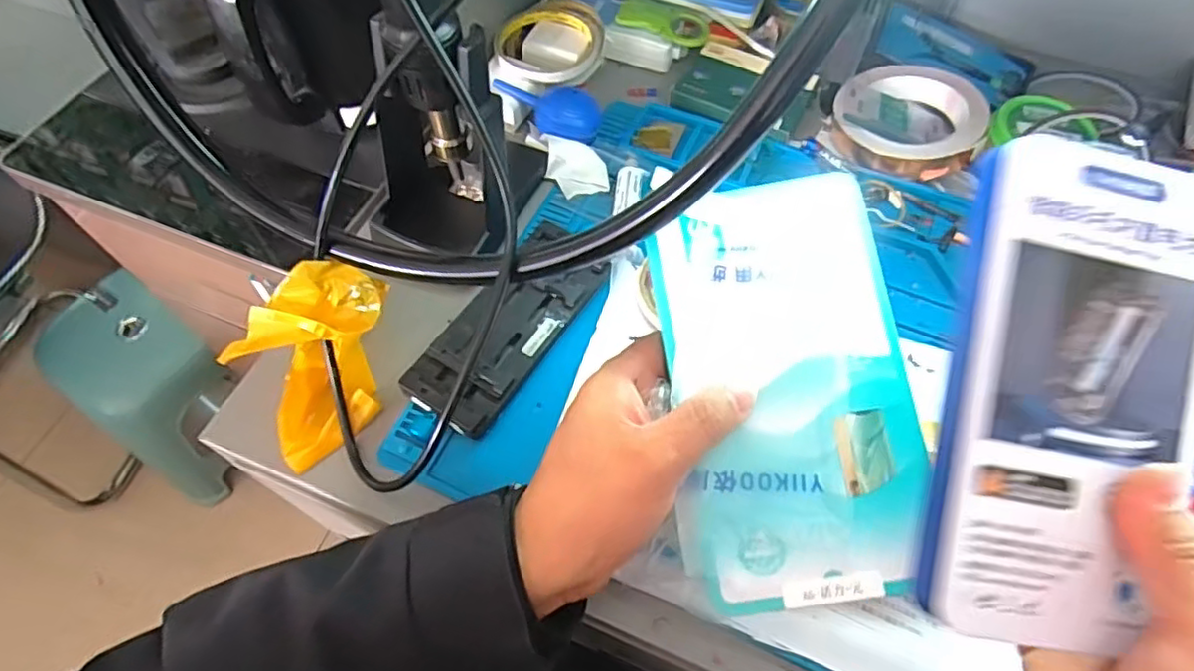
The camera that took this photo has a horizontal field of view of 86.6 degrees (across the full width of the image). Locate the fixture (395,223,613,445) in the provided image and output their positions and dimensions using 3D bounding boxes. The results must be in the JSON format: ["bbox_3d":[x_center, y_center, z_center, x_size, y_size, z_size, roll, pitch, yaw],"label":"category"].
[{"bbox_3d":[-0.055,-0.006,0.412,0.059,0.025,0.148,32,64,16],"label":"fixture"}]

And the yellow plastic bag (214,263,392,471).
[{"bbox_3d":[-0.157,0.014,0.361,0.052,0.079,0.101,31,64,16],"label":"yellow plastic bag"}]

